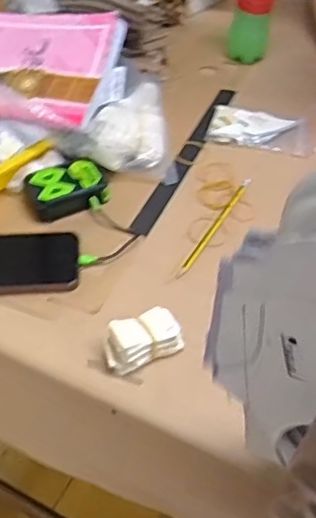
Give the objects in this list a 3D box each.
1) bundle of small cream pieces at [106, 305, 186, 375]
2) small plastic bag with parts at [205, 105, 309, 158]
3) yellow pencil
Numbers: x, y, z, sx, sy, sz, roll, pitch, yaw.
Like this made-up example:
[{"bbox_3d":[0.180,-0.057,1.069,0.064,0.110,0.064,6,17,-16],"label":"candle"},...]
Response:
[{"bbox_3d":[-0.015,0.073,0.559,0.070,0.033,0.040,-21,51,-17],"label":"bundle of small cream pieces"},{"bbox_3d":[0.135,-0.173,0.801,0.132,0.015,0.065,11,49,11],"label":"small plastic bag with parts"},{"bbox_3d":[0.067,-0.040,0.686,0.012,0.014,0.173,23,52,20],"label":"yellow pencil"}]

